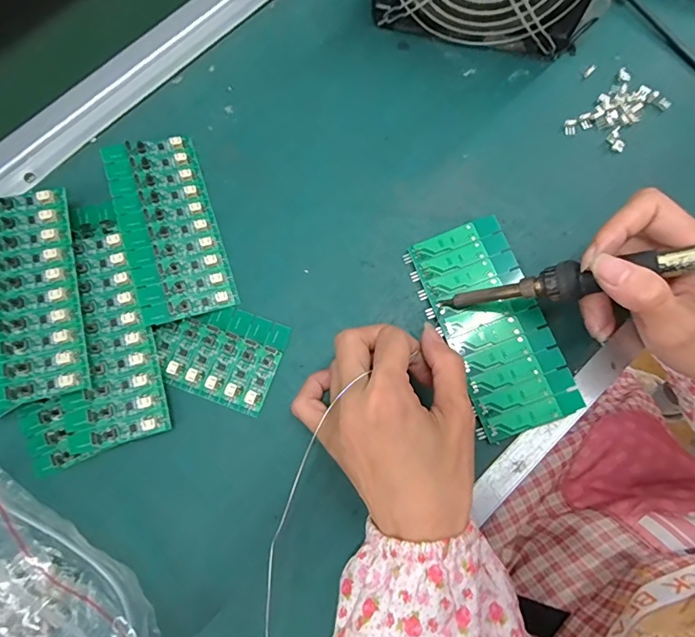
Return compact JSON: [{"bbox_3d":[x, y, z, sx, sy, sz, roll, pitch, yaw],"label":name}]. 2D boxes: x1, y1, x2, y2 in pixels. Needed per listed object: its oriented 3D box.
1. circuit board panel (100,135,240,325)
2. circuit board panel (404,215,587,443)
[{"bbox_3d":[-0.126,-0.067,0.307,0.063,0.006,0.137,-16,77,-16],"label":"circuit board panel"},{"bbox_3d":[0.094,0.004,0.289,0.064,0.012,0.138,-23,77,-4],"label":"circuit board panel"}]

